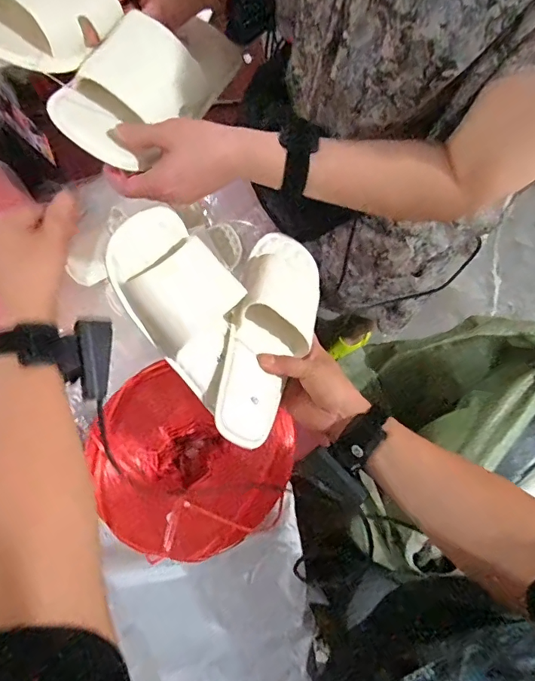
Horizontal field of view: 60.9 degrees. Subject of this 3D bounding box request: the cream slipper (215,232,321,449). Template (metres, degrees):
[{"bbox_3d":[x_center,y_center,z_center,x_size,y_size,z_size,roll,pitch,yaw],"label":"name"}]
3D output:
[{"bbox_3d":[0.002,-0.008,0.497,0.097,0.061,0.240,24,72,-31],"label":"cream slipper"}]

